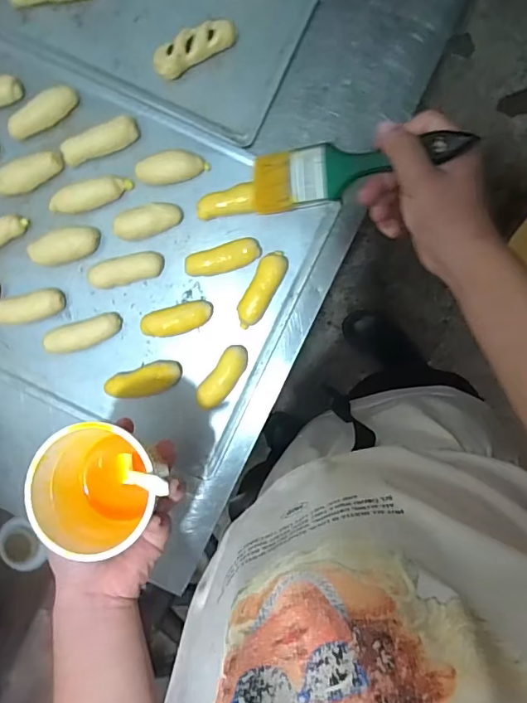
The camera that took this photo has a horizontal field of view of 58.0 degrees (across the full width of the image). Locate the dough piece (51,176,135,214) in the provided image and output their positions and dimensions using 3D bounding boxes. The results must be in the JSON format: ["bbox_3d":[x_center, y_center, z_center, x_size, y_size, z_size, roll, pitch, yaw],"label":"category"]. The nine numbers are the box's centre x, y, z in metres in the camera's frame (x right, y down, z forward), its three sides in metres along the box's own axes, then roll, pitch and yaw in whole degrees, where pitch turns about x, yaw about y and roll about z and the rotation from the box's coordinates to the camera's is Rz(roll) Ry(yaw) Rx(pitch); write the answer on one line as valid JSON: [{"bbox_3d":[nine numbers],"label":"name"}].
[{"bbox_3d":[-0.178,-0.161,0.490,0.084,0.018,0.024,-15,90,5],"label":"dough piece"}]

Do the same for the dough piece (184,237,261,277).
[{"bbox_3d":[-0.041,-0.095,0.484,0.076,0.021,0.028,-19,89,5],"label":"dough piece"}]

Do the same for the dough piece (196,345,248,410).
[{"bbox_3d":[-0.041,0.027,0.494,0.027,0.021,0.073,34,82,4],"label":"dough piece"}]

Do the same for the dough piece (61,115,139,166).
[{"bbox_3d":[-0.169,-0.217,0.491,0.081,0.022,0.021,-20,89,5],"label":"dough piece"}]

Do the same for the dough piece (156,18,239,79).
[{"bbox_3d":[-0.069,-0.307,0.482,0.086,0.023,0.028,-29,89,5],"label":"dough piece"}]

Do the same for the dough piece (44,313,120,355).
[{"bbox_3d":[-0.188,-0.018,0.499,0.078,0.022,0.027,-22,89,5],"label":"dough piece"}]

